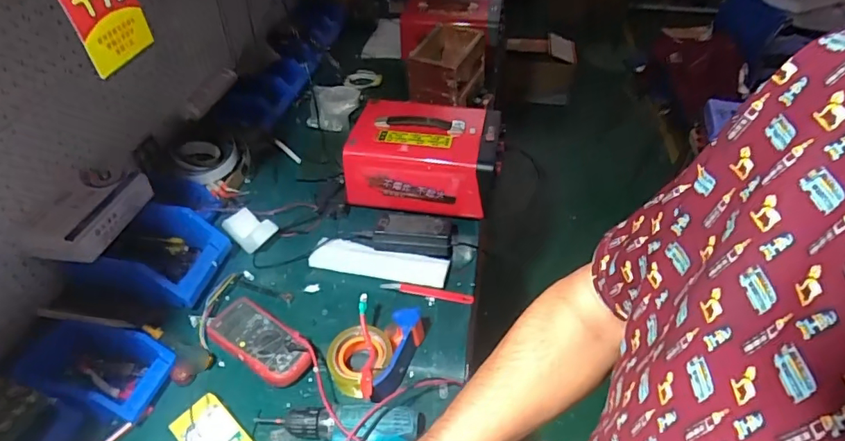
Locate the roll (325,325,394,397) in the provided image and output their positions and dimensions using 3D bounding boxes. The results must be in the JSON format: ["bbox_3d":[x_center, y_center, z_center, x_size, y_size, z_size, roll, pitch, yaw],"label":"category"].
[{"bbox_3d":[-0.098,0.216,0.784,0.100,0.052,0.095,1,44,-1],"label":"roll"}]

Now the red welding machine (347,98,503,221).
[{"bbox_3d":[0.004,-0.131,1.092,0.311,0.166,0.220,6,44,5],"label":"red welding machine"}]

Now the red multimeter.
[{"bbox_3d":[-0.262,0.197,0.820,0.184,0.048,0.088,27,50,24],"label":"red multimeter"}]

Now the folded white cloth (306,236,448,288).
[{"bbox_3d":[-0.080,0.076,0.957,0.254,0.021,0.074,8,44,6],"label":"folded white cloth"}]

